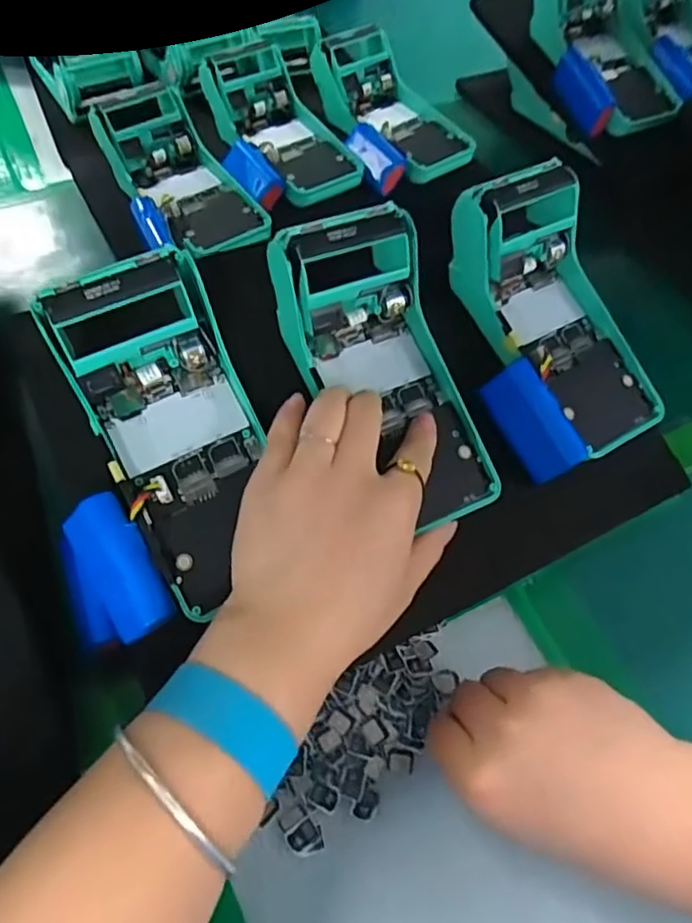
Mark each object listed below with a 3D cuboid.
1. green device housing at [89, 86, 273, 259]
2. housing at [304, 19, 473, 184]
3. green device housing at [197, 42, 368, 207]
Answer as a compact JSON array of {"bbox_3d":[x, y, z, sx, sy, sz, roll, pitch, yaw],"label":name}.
[{"bbox_3d":[-0.138,-0.235,0.502,0.080,0.053,0.176,-33,78,-23],"label":"green device housing"},{"bbox_3d":[0.044,-0.340,0.565,0.092,0.060,0.173,-34,65,-23],"label":"housing"},{"bbox_3d":[-0.060,-0.303,0.549,0.084,0.055,0.179,-27,76,-20],"label":"green device housing"}]

